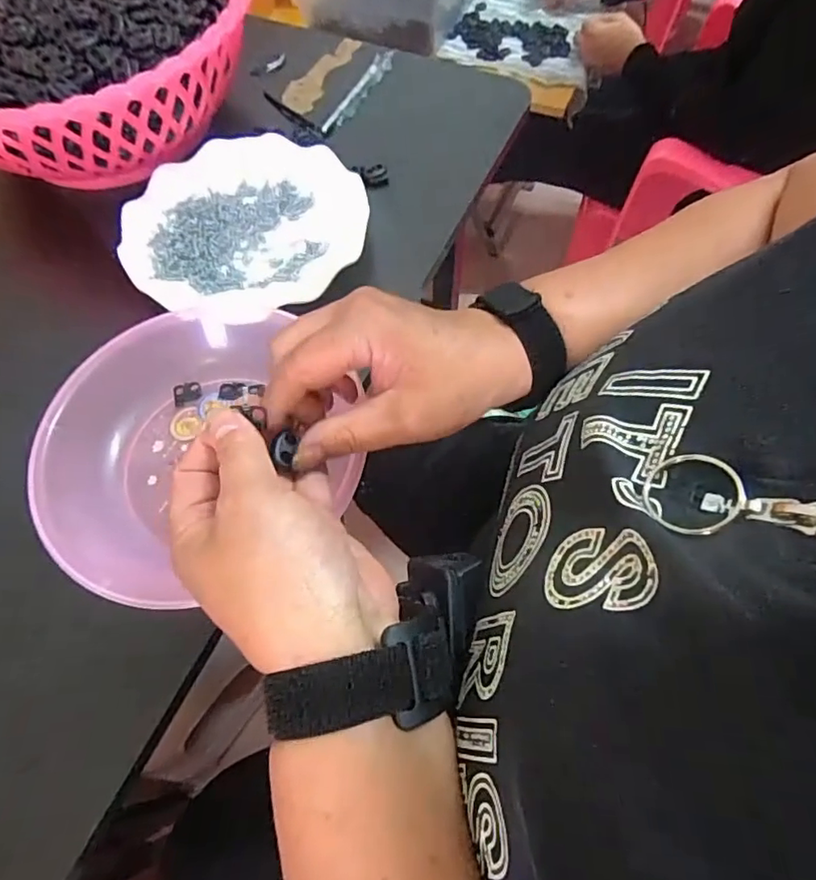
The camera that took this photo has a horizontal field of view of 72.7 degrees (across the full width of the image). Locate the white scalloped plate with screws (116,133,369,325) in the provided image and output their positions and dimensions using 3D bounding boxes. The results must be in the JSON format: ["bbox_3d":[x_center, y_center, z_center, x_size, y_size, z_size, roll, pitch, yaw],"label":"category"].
[{"bbox_3d":[-0.128,-0.172,0.440,0.179,0.028,0.165,-1,63,2],"label":"white scalloped plate with screws"}]

